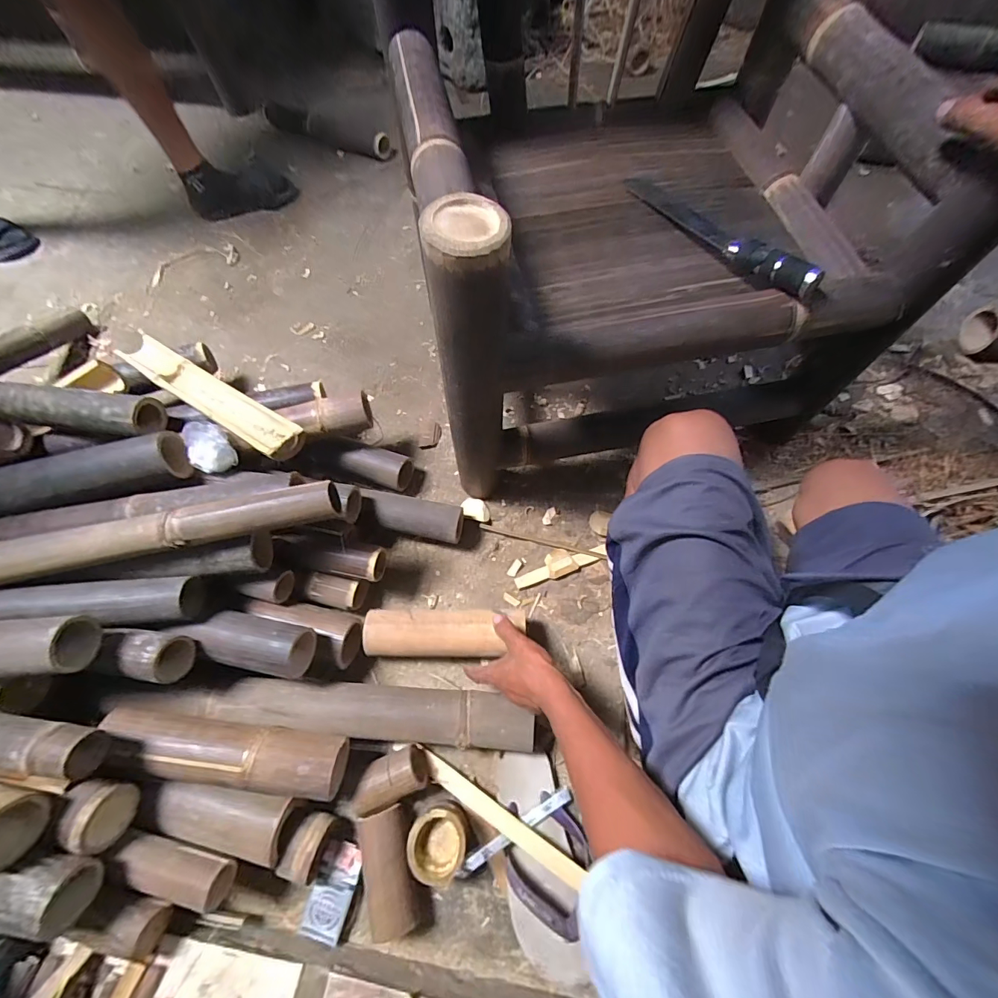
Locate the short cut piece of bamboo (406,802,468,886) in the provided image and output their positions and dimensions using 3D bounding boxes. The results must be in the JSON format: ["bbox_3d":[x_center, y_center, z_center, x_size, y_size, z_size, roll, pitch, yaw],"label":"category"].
[{"bbox_3d":[-0.077,0.441,0.555,0.073,0.069,0.080,28,69,13],"label":"short cut piece of bamboo"}]

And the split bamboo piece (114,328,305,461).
[{"bbox_3d":[-0.478,-0.175,0.703,0.413,0.043,0.066,31,70,14],"label":"split bamboo piece"}]

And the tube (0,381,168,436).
[{"bbox_3d":[-0.668,-0.140,0.670,0.254,0.051,0.058,4,66,3],"label":"tube"}]

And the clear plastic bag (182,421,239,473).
[{"bbox_3d":[-0.451,-0.082,0.659,0.057,0.048,0.072,-35,70,-13],"label":"clear plastic bag"}]

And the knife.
[{"bbox_3d":[0.280,-0.353,0.552,0.036,0.035,0.307,-36,70,-14],"label":"knife"}]

